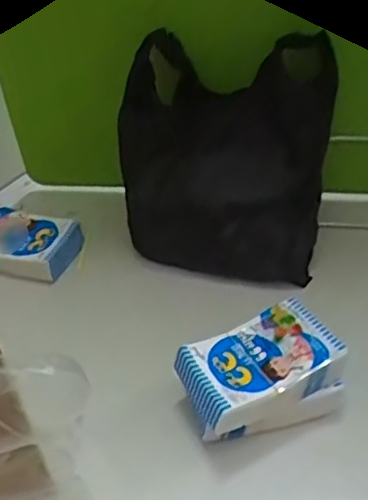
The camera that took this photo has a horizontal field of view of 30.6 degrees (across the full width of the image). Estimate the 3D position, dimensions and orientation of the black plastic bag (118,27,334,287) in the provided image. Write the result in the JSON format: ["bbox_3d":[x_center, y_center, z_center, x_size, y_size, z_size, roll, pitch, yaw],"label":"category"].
[{"bbox_3d":[0.035,-0.084,0.610,0.178,0.211,0.061,9,15,17],"label":"black plastic bag"}]

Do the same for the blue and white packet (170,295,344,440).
[{"bbox_3d":[0.056,0.097,0.504,0.112,0.061,0.078,-18,42,-17],"label":"blue and white packet"}]

